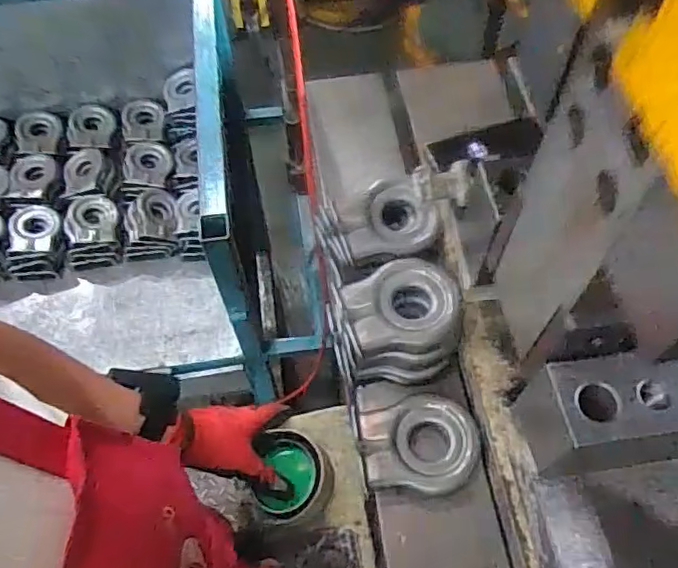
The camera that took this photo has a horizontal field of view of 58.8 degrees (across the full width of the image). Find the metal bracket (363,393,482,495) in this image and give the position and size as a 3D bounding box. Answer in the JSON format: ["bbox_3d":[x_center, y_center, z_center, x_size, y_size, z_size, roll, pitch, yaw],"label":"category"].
[{"bbox_3d":[0.082,0.166,0.609,0.116,0.038,0.095,-10,61,-6],"label":"metal bracket"}]

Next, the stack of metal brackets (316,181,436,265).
[{"bbox_3d":[0.042,-0.067,0.680,0.123,0.046,0.086,-9,61,-5],"label":"stack of metal brackets"}]

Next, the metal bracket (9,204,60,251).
[{"bbox_3d":[-0.587,-0.108,1.161,0.086,0.024,0.095,-9,61,-5],"label":"metal bracket"}]

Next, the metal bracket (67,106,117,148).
[{"bbox_3d":[-0.548,-0.344,1.327,0.099,0.031,0.115,-1,61,-1],"label":"metal bracket"}]

